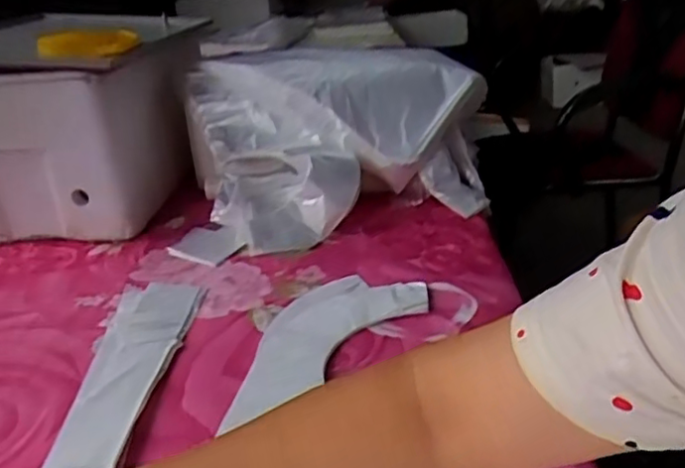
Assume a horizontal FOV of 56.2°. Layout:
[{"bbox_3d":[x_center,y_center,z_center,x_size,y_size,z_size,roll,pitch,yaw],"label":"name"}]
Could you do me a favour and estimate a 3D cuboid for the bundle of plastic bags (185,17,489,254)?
[{"bbox_3d":[-0.004,-0.156,1.028,0.431,0.216,0.323,-13,26,-20],"label":"bundle of plastic bags"}]

